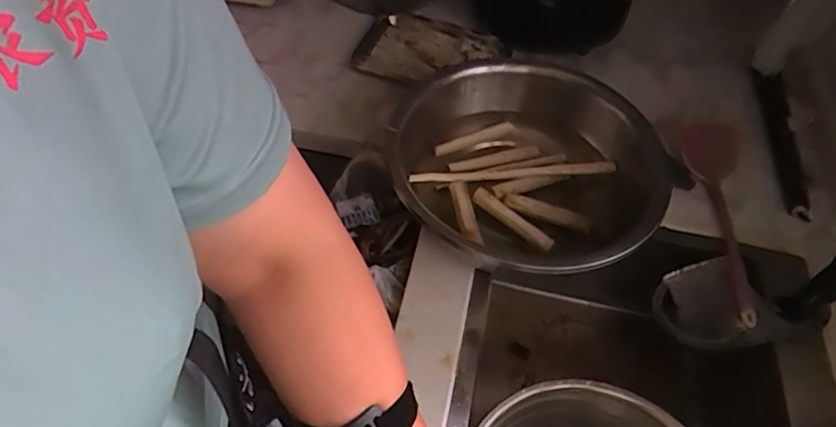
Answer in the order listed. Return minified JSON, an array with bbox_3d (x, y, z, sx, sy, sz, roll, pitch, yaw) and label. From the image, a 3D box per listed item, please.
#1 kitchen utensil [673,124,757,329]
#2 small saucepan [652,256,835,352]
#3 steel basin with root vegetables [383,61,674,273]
[{"bbox_3d":[0.414,0.004,0.759,0.075,0.061,0.320,14,53,6],"label":"kitchen utensil"},{"bbox_3d":[0.416,0.112,0.684,0.229,0.089,0.116,-13,41,39],"label":"small saucepan"},{"bbox_3d":[0.128,-0.055,0.715,0.323,0.113,0.314,2,53,-3],"label":"steel basin with root vegetables"}]

